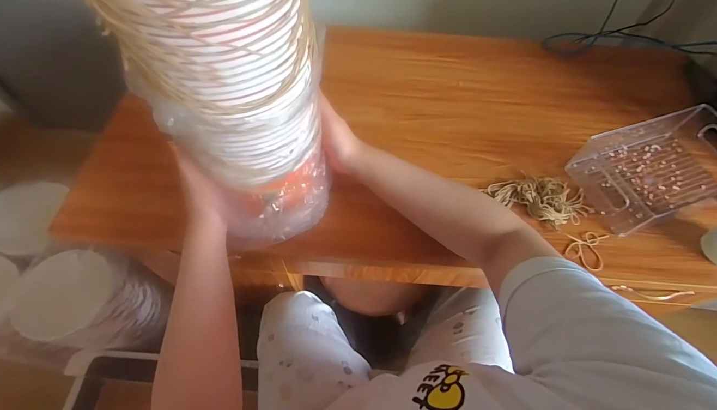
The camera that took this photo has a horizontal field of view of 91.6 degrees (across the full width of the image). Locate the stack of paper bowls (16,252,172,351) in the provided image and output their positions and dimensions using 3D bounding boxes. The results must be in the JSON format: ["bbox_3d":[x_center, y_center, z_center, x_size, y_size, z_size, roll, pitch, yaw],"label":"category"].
[{"bbox_3d":[-0.523,0.203,0.707,0.153,0.214,0.150,-7,60,-3],"label":"stack of paper bowls"}]

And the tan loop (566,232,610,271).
[{"bbox_3d":[0.351,0.063,0.539,0.058,0.006,0.062,22,63,13],"label":"tan loop"}]

